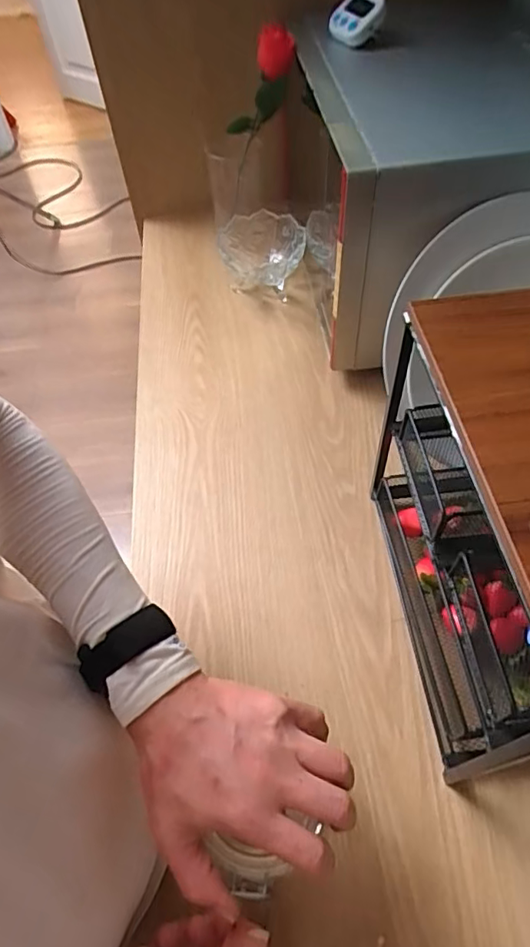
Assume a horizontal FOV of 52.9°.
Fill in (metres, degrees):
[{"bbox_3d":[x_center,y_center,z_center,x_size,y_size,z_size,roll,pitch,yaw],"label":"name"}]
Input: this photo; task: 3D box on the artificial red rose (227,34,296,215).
[{"bbox_3d":[-0.025,-0.457,0.718,0.043,0.293,0.045,-38,91,-21],"label":"artificial red rose"}]

